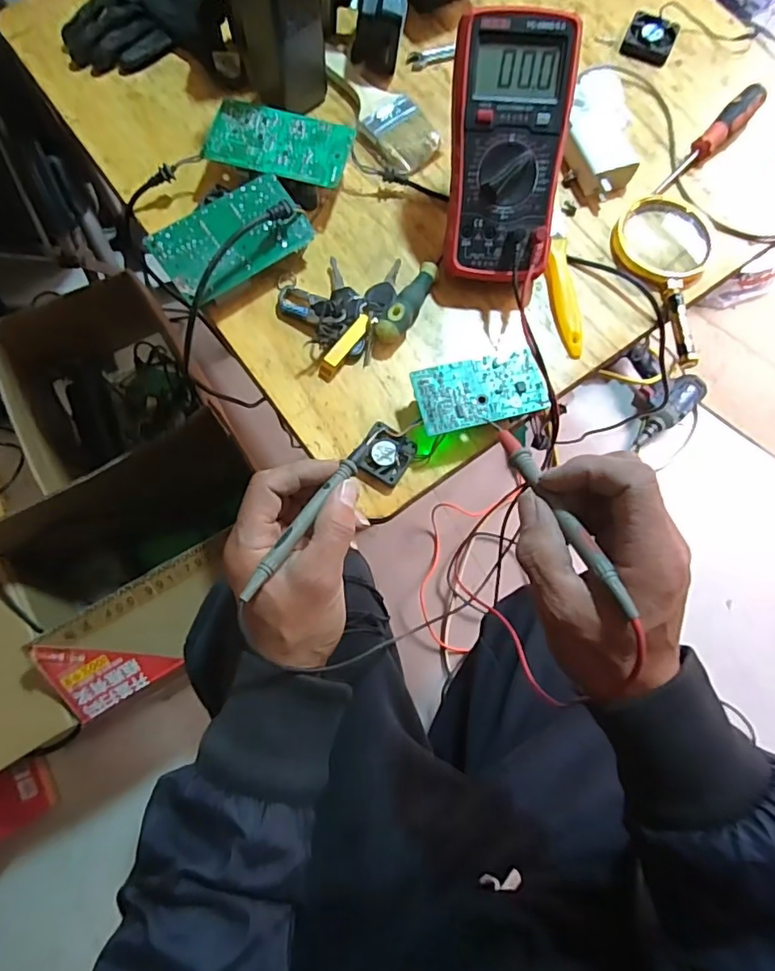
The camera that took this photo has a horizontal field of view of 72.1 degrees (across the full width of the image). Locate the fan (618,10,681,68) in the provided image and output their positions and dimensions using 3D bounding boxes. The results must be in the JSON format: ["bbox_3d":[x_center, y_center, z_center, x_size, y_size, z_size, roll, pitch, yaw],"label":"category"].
[{"bbox_3d":[0.276,-0.470,0.561,0.051,0.014,0.055,21,74,4],"label":"fan"}]

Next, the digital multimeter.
[{"bbox_3d":[0.094,-0.259,0.419,0.090,0.051,0.182,2,110,-2],"label":"digital multimeter"}]

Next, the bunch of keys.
[{"bbox_3d":[-0.021,-0.162,0.456,0.125,0.027,0.101,-30,77,-10],"label":"bunch of keys"}]

